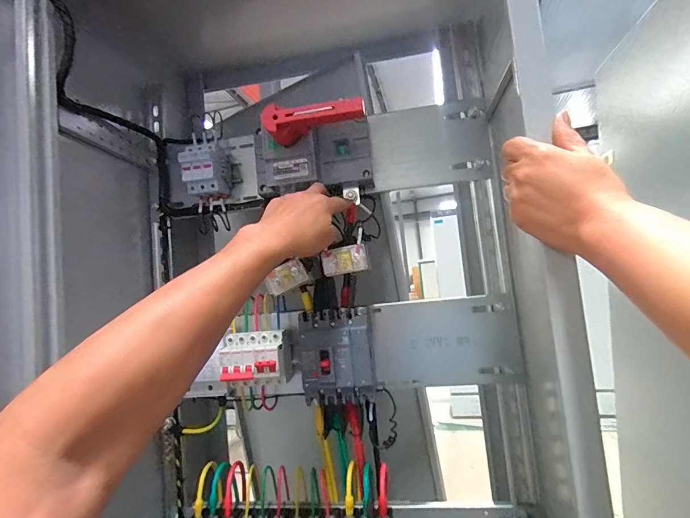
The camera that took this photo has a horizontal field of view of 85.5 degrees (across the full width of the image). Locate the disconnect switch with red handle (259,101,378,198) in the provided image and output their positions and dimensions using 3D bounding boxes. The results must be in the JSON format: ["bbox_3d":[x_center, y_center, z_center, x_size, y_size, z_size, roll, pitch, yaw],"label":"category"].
[{"bbox_3d":[-0.052,-0.156,0.539,0.169,0.092,0.125,-6,-5,8],"label":"disconnect switch with red handle"}]

